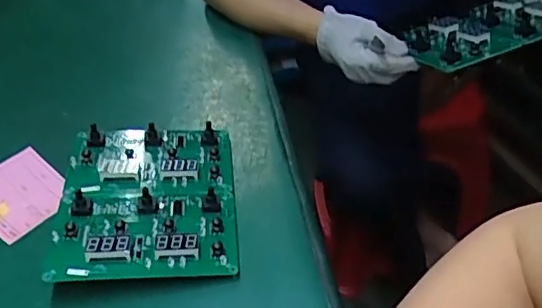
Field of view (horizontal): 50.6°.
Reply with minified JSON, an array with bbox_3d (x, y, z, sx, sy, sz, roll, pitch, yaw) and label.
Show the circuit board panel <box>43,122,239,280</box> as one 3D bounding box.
[{"bbox_3d":[-0.120,0.040,0.563,0.163,0.034,0.194,-6,41,0],"label":"circuit board panel"}]

